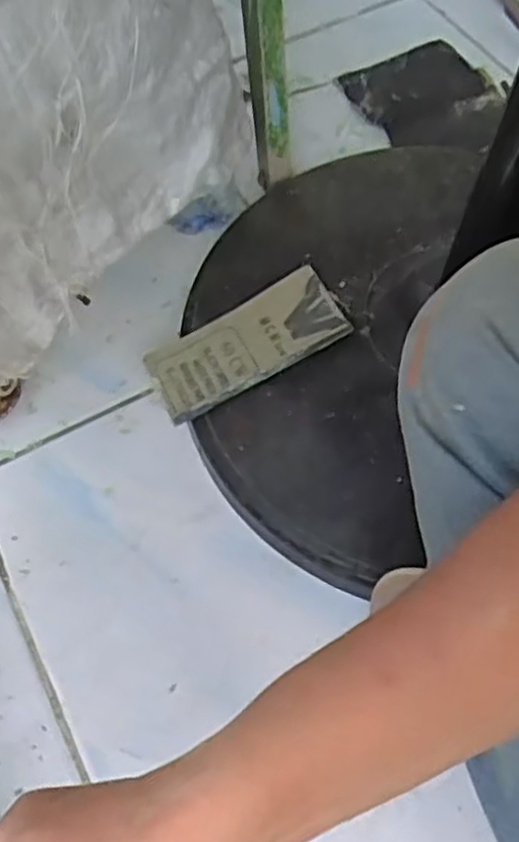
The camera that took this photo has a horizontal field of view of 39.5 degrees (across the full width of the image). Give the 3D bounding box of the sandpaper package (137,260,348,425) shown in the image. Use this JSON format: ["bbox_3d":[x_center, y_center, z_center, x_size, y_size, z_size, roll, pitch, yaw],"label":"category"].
[{"bbox_3d":[-0.010,-0.054,0.507,0.138,0.015,0.067,-28,64,1],"label":"sandpaper package"}]

